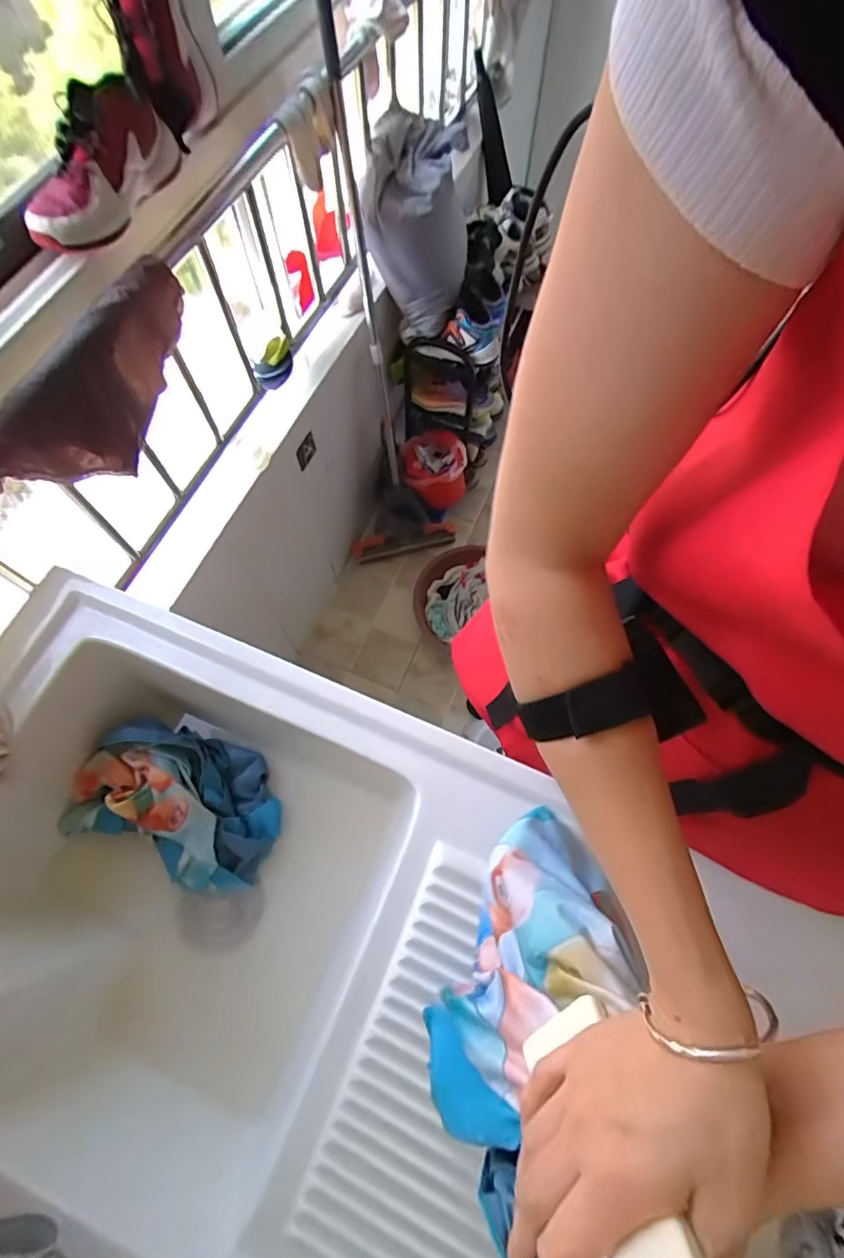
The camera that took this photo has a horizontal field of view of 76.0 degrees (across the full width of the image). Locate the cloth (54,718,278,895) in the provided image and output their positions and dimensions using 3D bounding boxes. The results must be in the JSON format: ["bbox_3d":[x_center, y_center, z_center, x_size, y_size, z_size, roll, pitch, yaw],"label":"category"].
[{"bbox_3d":[-0.308,0.213,0.680,0.241,0.113,0.174,24,70,9],"label":"cloth"}]

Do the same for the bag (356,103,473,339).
[{"bbox_3d":[-0.006,-0.797,1.118,0.184,0.337,0.225,6,68,2],"label":"bag"}]

